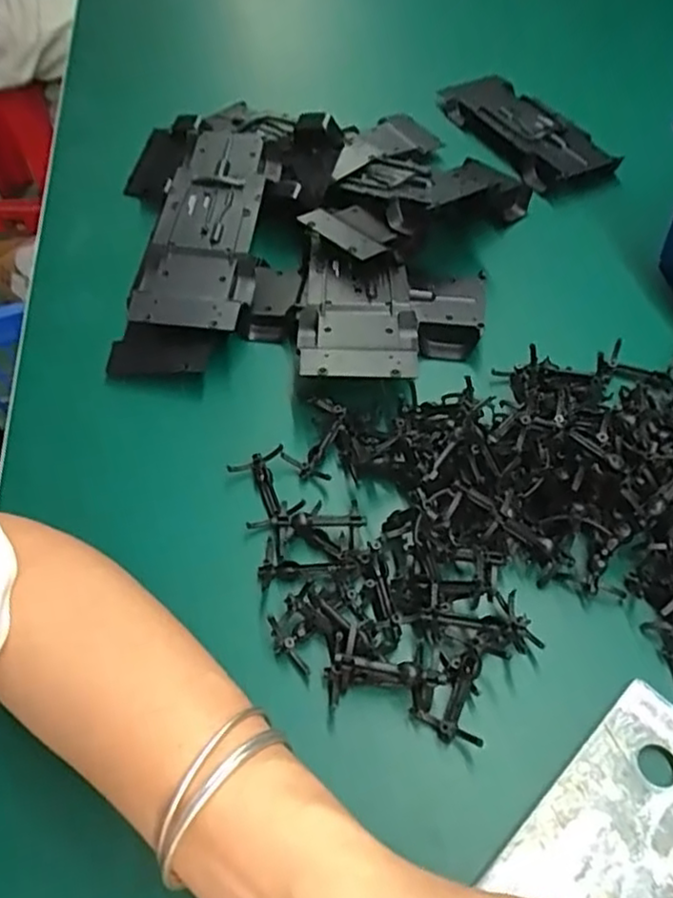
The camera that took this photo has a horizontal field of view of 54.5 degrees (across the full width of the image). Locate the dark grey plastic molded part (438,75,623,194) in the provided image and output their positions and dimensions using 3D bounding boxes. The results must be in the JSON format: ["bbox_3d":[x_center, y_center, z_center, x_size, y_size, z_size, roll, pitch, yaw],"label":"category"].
[{"bbox_3d":[0.170,-0.298,0.606,0.081,0.025,0.187,-21,56,-13],"label":"dark grey plastic molded part"}]

